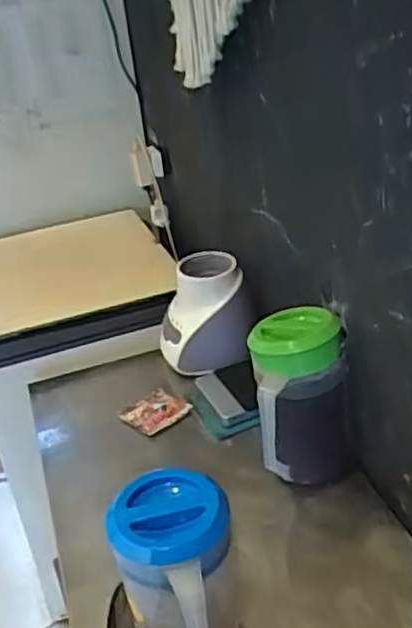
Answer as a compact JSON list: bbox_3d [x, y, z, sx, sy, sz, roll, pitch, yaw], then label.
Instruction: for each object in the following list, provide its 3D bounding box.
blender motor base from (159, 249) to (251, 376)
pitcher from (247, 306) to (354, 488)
[{"bbox_3d":[-0.006,0.007,1.306,0.171,0.196,0.162,-7,31,2],"label":"blender motor base"},{"bbox_3d":[0.135,0.132,0.992,0.128,0.251,0.125,-9,31,-1],"label":"pitcher"}]

